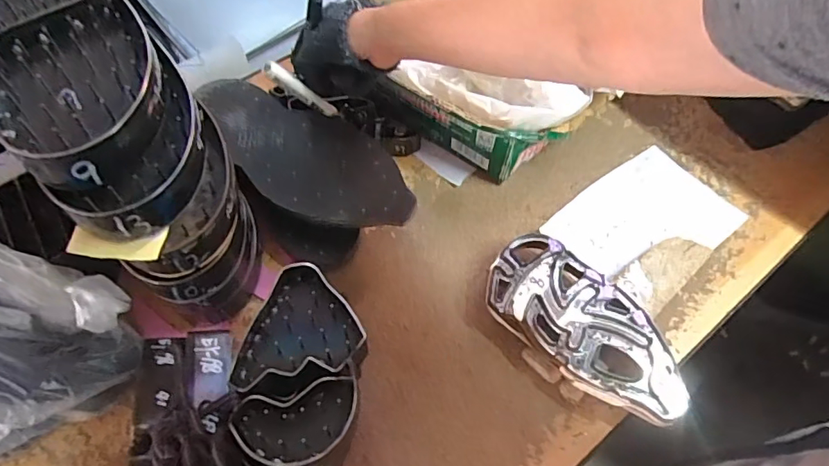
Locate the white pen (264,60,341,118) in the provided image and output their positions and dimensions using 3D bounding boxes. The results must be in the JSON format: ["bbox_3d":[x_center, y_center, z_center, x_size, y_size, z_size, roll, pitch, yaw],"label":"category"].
[{"bbox_3d":[-0.112,-0.143,0.515,0.013,0.119,0.012,-45,69,9],"label":"white pen"}]

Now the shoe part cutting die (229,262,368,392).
[{"bbox_3d":[-0.099,0.078,0.429,0.102,0.029,0.099,-12,50,-7],"label":"shoe part cutting die"}]

